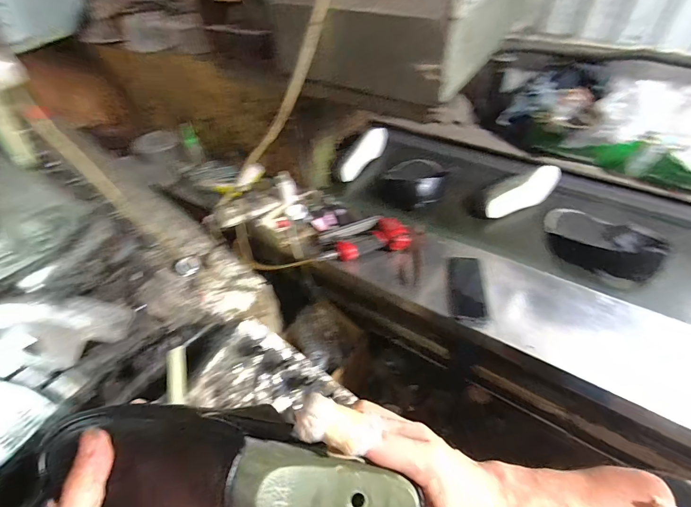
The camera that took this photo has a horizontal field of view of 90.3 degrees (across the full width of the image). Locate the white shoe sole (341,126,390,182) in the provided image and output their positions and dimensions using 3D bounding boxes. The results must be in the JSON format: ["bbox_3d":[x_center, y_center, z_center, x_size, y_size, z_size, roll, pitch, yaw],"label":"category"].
[{"bbox_3d":[0.074,-0.350,1.206,0.091,0.046,0.287,17,53,18],"label":"white shoe sole"}]

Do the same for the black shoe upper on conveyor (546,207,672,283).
[{"bbox_3d":[0.674,-0.044,0.909,0.266,0.104,0.150,30,58,27],"label":"black shoe upper on conveyor"}]

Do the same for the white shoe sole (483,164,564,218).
[{"bbox_3d":[0.537,-0.184,1.026,0.280,0.093,0.032,-25,15,-17],"label":"white shoe sole"}]

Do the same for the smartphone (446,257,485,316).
[{"bbox_3d":[0.281,0.079,0.803,0.076,0.015,0.136,-2,76,8],"label":"smartphone"}]

